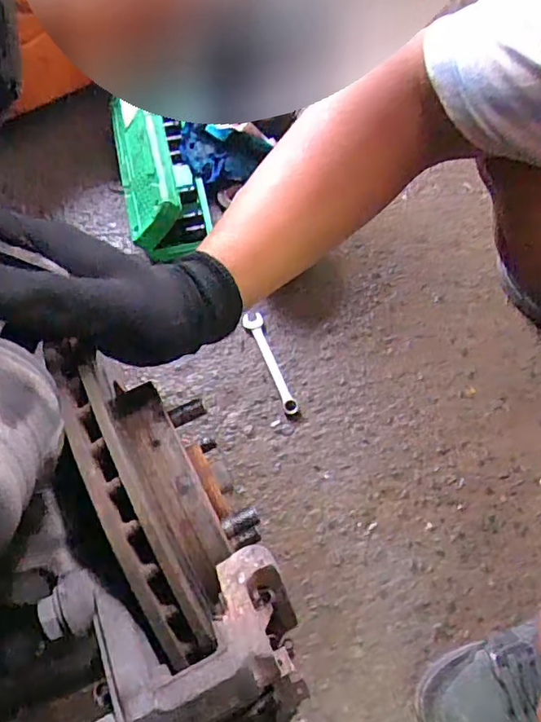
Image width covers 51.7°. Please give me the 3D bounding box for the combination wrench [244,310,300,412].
[{"bbox_3d":[0.000,0.003,0.723,0.024,0.004,0.143,-19,67,-9],"label":"combination wrench"}]

